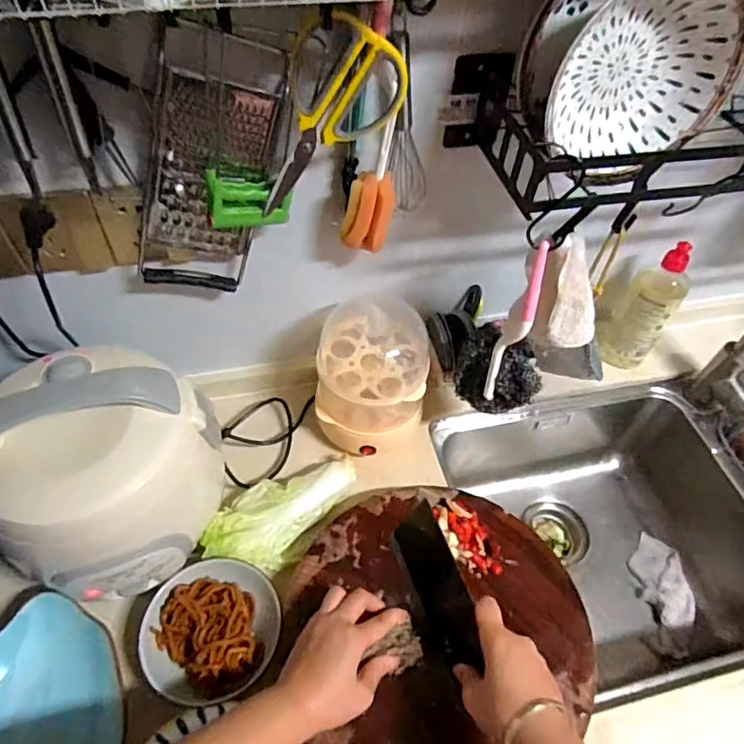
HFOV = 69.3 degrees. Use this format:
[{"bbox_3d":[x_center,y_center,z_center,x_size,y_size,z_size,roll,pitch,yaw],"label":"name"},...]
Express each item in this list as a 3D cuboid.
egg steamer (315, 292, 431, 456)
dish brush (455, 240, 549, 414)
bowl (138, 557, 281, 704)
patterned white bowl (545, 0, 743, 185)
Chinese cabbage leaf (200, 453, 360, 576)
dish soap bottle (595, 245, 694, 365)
[{"bbox_3d":[-0.001,0.002,0.673,0.135,0.170,0.125,17,53,8],"label":"egg steamer"},{"bbox_3d":[0.152,-0.040,0.583,0.093,0.193,0.079,15,52,7],"label":"dish brush"},{"bbox_3d":[-0.166,0.267,0.561,0.135,0.042,0.131,9,52,2],"label":"bowl"},{"bbox_3d":[0.230,-0.252,0.462,0.169,0.156,0.060,-5,53,-9],"label":"patterned white bowl"},{"bbox_3d":[-0.108,0.165,0.657,0.097,0.054,0.195,30,56,18],"label":"Chinese cabbage leaf"},{"bbox_3d":[0.406,-0.091,0.801,0.070,0.216,0.048,26,54,15],"label":"dish soap bottle"}]

